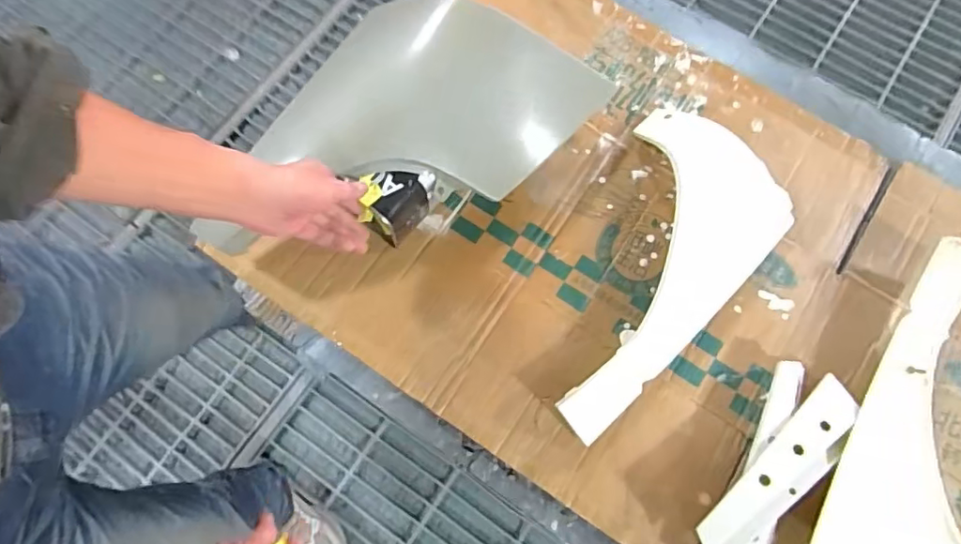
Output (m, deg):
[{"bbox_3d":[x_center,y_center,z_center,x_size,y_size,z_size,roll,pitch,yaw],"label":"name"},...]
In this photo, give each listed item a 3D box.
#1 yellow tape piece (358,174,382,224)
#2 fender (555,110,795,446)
[{"bbox_3d":[-0.116,-0.077,0.599,0.019,0.017,0.052,11,111,5],"label":"yellow tape piece"},{"bbox_3d":[0.229,0.009,0.660,0.190,0.053,0.405,23,76,6],"label":"fender"}]

